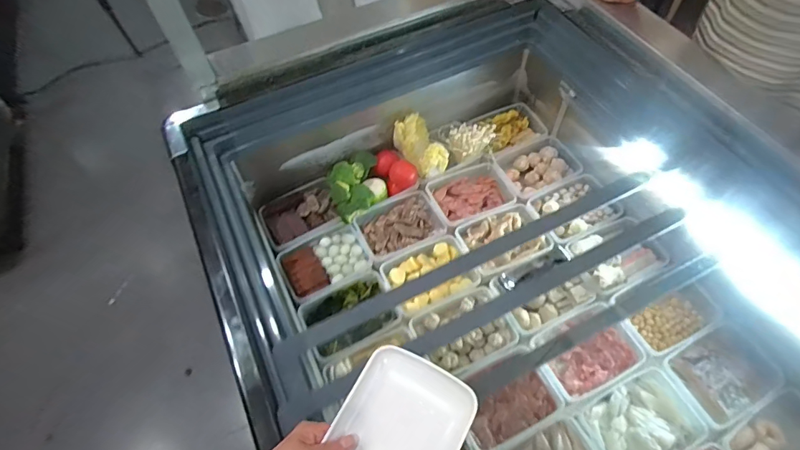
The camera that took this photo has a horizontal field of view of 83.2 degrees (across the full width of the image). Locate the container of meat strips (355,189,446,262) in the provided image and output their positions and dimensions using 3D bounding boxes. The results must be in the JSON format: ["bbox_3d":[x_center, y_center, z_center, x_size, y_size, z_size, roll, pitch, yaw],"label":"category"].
[{"bbox_3d":[0.001,0.008,0.970,0.175,0.052,0.131,-26,60,-12],"label":"container of meat strips"}]

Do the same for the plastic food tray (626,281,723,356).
[{"bbox_3d":[0.506,0.173,0.831,0.155,0.056,0.083,-24,60,-12],"label":"plastic food tray"}]

